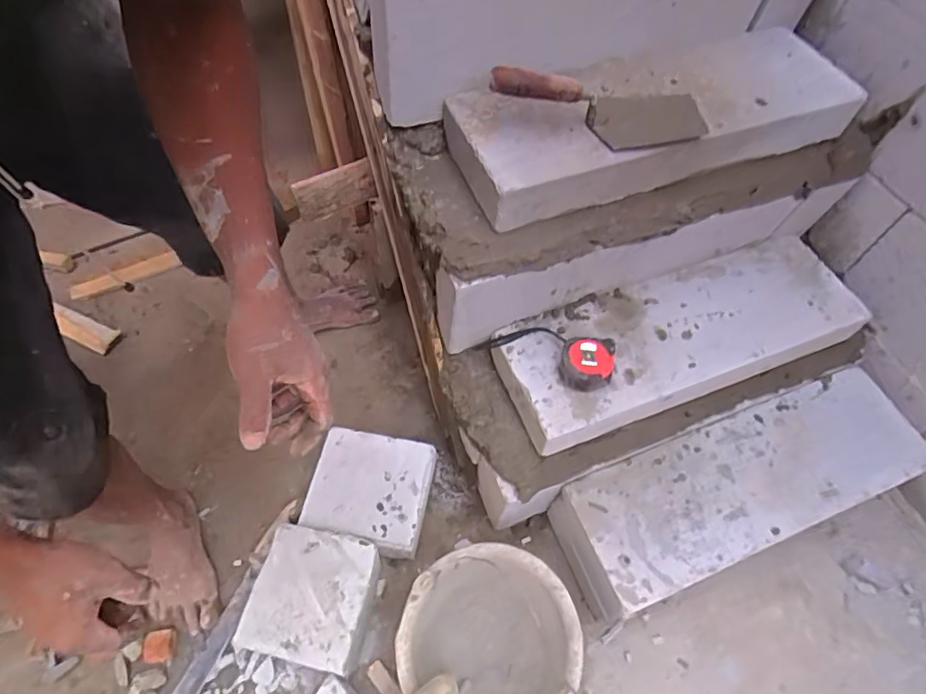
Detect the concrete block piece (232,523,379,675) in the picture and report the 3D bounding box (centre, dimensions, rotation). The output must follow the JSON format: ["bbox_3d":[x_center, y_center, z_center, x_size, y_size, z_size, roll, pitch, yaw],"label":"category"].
[{"bbox_3d":[-0.239,0.407,0.867,0.182,0.101,0.191,12,58,4],"label":"concrete block piece"}]

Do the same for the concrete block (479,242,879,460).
[{"bbox_3d":[0.375,-0.022,0.907,0.635,0.089,0.212,-19,61,-14],"label":"concrete block"}]

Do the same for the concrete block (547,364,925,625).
[{"bbox_3d":[0.483,0.235,0.930,0.638,0.140,0.212,-18,61,-14],"label":"concrete block"}]

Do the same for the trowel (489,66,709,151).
[{"bbox_3d":[0.190,-0.327,0.730,0.319,0.044,0.116,2,58,-21],"label":"trowel"}]

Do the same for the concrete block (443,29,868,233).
[{"bbox_3d":[0.310,-0.362,0.826,0.672,0.094,0.210,-21,62,-15],"label":"concrete block"}]

